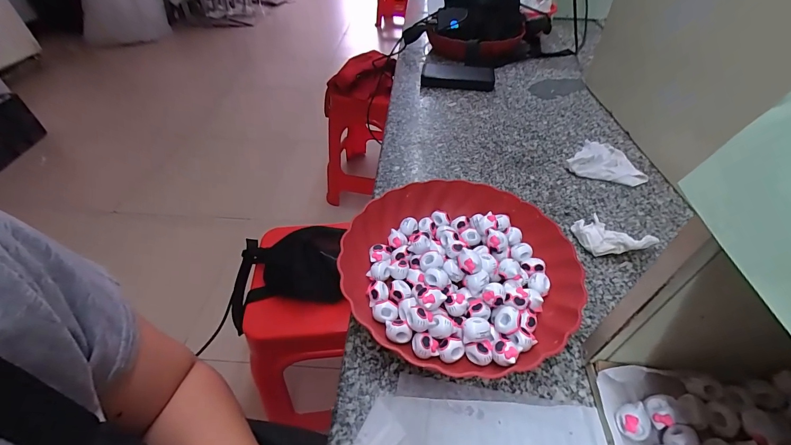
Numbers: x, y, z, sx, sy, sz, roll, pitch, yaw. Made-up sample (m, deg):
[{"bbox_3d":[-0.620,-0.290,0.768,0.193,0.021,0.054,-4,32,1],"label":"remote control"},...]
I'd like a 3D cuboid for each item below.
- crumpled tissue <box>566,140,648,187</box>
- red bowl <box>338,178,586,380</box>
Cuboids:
[{"bbox_3d":[0.334,-0.103,0.562,0.110,0.016,0.112,12,45,10],"label":"crumpled tissue"},{"bbox_3d":[0.069,0.045,0.390,0.235,0.053,0.230,1,44,-1],"label":"red bowl"}]

